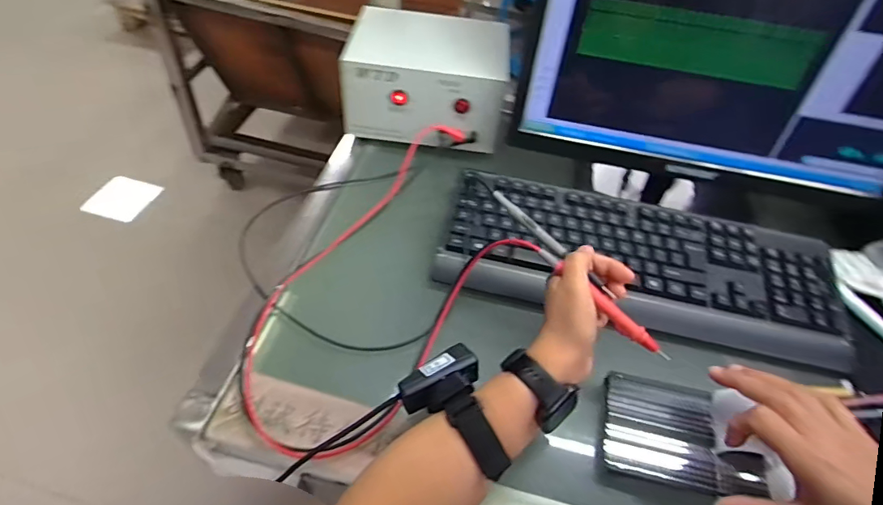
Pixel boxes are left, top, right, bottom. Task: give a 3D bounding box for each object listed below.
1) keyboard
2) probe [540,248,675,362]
[{"bbox_3d":[0.226,0.012,0.569,0.452,0.038,0.167,13,51,5],"label":"keyboard"},{"bbox_3d":[0.142,0.045,0.435,0.140,0.018,0.012,42,58,10],"label":"probe"}]

